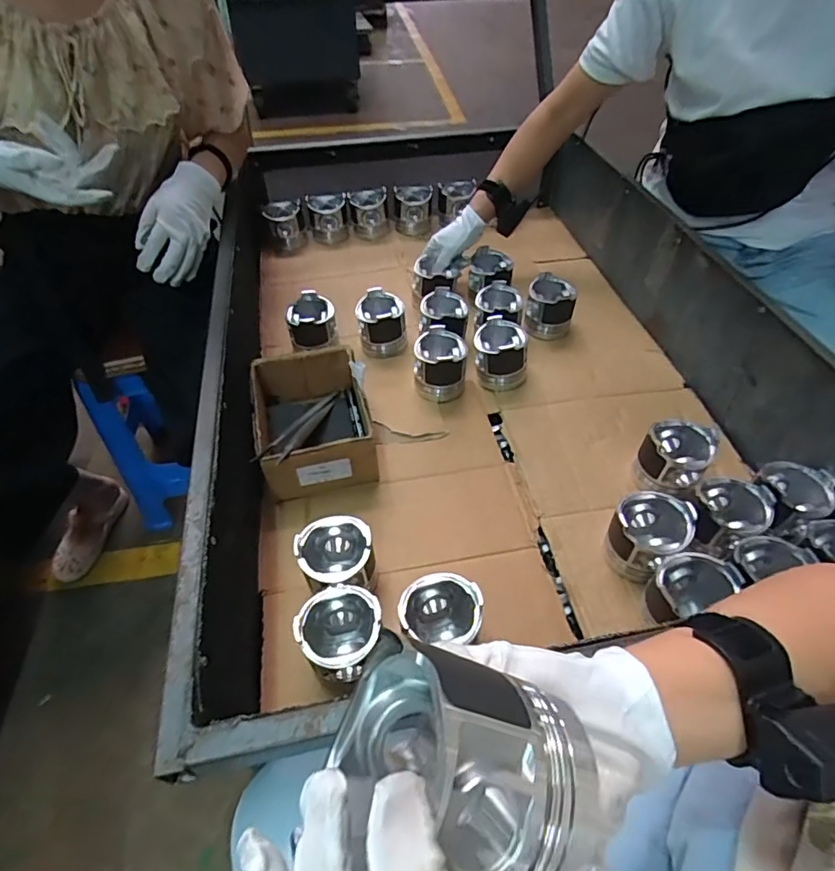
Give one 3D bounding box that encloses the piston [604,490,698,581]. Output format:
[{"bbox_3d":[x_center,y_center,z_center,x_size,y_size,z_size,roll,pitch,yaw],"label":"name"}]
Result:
[{"bbox_3d":[0.272,0.121,0.615,0.079,0.091,0.081,-1,48,1],"label":"piston"}]

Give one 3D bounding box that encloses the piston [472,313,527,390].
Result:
[{"bbox_3d":[0.134,-0.130,0.830,0.085,0.086,0.081,0,48,2],"label":"piston"}]

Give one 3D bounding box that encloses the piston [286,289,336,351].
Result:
[{"bbox_3d":[-0.179,-0.187,0.880,0.079,0.082,0.080,-7,48,-5],"label":"piston"}]

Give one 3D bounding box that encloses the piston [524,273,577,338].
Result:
[{"bbox_3d":[0.235,-0.224,0.919,0.081,0.089,0.082,12,49,12],"label":"piston"}]

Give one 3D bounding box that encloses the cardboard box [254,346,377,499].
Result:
[{"bbox_3d":[-0.148,-0.022,0.730,0.147,0.091,0.199,-13,49,-10],"label":"cardboard box"}]

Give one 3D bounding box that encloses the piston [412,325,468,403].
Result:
[{"bbox_3d":[0.036,-0.108,0.817,0.080,0.091,0.085,7,49,7],"label":"piston"}]

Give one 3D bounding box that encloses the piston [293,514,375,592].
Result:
[{"bbox_3d":[-0.092,0.145,0.595,0.080,0.082,0.080,-9,48,-6],"label":"piston"}]

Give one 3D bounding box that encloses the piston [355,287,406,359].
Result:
[{"bbox_3d":[-0.062,-0.190,0.877,0.080,0.084,0.078,-10,49,-7],"label":"piston"}]

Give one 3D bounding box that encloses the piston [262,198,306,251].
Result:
[{"bbox_3d":[-0.286,-0.459,1.112,0.083,0.084,0.072,-15,49,-11],"label":"piston"}]

